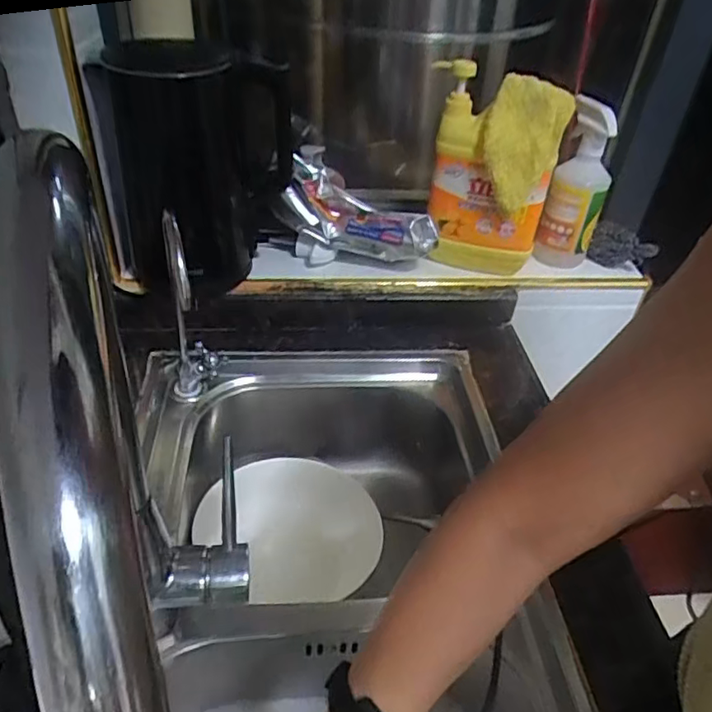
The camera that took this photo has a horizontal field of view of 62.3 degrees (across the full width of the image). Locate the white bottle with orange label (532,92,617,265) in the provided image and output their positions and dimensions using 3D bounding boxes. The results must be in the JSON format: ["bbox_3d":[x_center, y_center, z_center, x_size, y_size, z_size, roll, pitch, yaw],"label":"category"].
[{"bbox_3d":[0.301,-0.229,0.794,0.076,0.217,0.058,14,16,12],"label":"white bottle with orange label"}]

